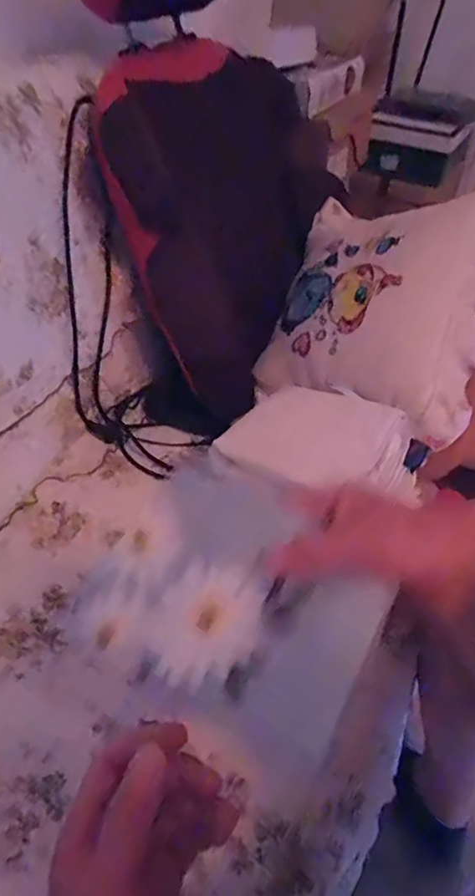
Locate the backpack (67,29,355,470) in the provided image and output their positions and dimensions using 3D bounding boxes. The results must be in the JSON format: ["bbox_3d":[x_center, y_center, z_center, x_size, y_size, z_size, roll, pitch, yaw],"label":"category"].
[{"bbox_3d":[-0.046,-0.317,0.824,0.275,0.405,0.596,20,48,12],"label":"backpack"}]

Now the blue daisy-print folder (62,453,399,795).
[{"bbox_3d":[-0.001,0.089,0.337,0.171,0.016,0.150,24,65,19],"label":"blue daisy-print folder"}]

